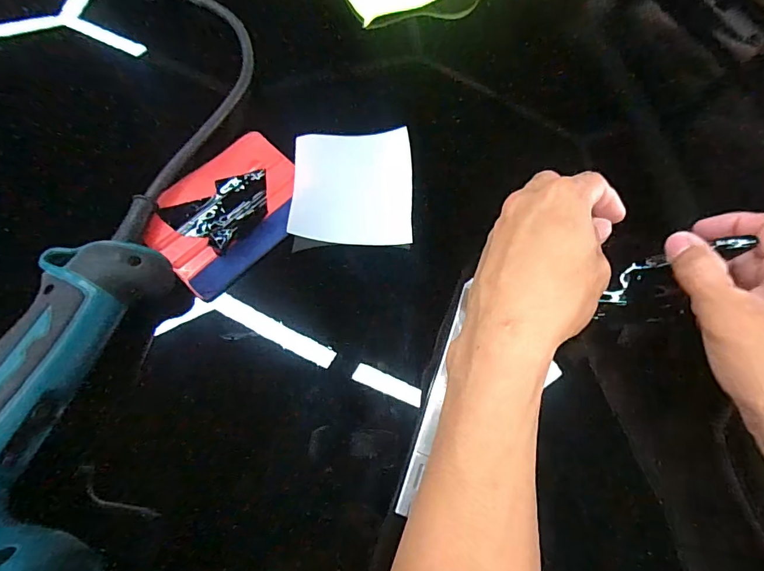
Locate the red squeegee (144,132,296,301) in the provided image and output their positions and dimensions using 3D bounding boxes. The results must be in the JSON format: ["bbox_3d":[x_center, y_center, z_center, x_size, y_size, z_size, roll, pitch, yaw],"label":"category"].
[{"bbox_3d":[-0.091,-0.045,0.275,0.066,0.013,0.097,41,71,5],"label":"red squeegee"}]

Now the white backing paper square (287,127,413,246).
[{"bbox_3d":[-0.018,-0.066,0.286,0.075,0.005,0.083,5,73,-13],"label":"white backing paper square"}]

